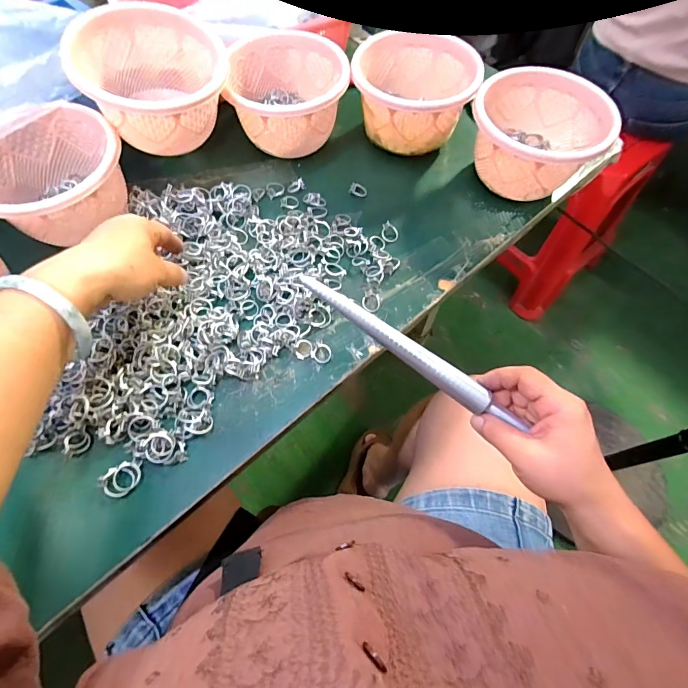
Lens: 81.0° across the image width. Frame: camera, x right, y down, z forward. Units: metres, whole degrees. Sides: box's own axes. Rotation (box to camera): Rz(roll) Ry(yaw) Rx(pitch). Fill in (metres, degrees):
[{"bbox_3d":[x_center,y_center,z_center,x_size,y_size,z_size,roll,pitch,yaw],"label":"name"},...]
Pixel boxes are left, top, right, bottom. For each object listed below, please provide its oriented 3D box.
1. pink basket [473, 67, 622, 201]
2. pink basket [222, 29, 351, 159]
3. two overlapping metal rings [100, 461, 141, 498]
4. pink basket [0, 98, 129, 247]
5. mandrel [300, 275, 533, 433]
[{"bbox_3d":[0.217,-0.237,0.461,0.139,0.075,0.129,1,63,-1],"label":"pink basket"},{"bbox_3d":[-0.065,-0.300,0.494,0.135,0.081,0.132,-4,63,-4],"label":"pink basket"},{"bbox_3d":[-0.185,0.113,0.335,0.027,0.009,0.023,-37,70,-18],"label":"two overlapping metal rings"},{"bbox_3d":[-0.300,-0.169,0.417,0.137,0.076,0.145,38,68,16],"label":"pink basket"},{"bbox_3d":[0.054,0.007,0.327,0.209,0.016,0.020,35,67,2],"label":"mandrel"}]

